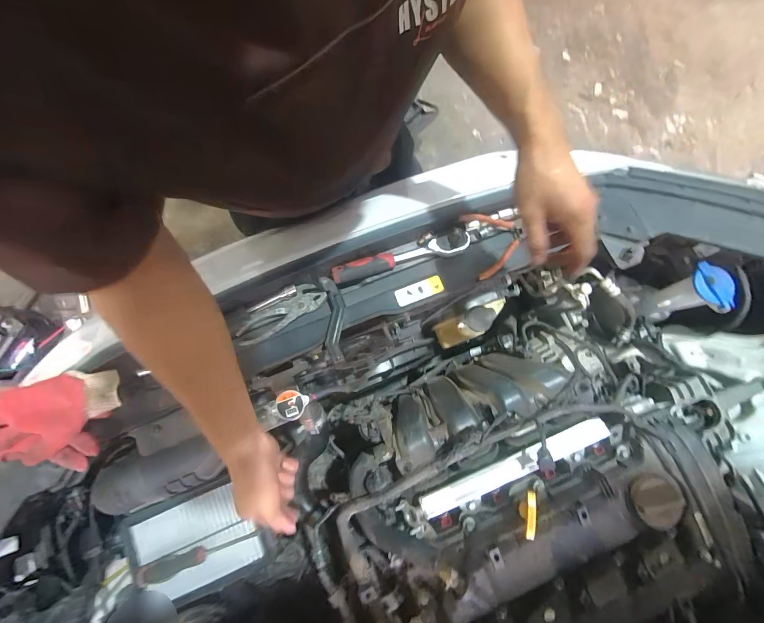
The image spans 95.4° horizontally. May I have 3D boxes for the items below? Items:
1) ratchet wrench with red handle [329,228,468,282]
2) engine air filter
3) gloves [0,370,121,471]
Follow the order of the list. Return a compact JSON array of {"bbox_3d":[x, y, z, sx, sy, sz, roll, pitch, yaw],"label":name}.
[{"bbox_3d":[0.030,-0.093,0.571,0.231,0.033,0.044,-17,78,-3],"label":"ratchet wrench with red handle"},{"bbox_3d":[-0.327,0.407,0.613,0.247,0.036,0.153,-19,55,-10],"label":"engine air filter"},{"bbox_3d":[-0.486,0.155,0.490,0.200,0.043,0.136,-3,78,0],"label":"gloves"}]

